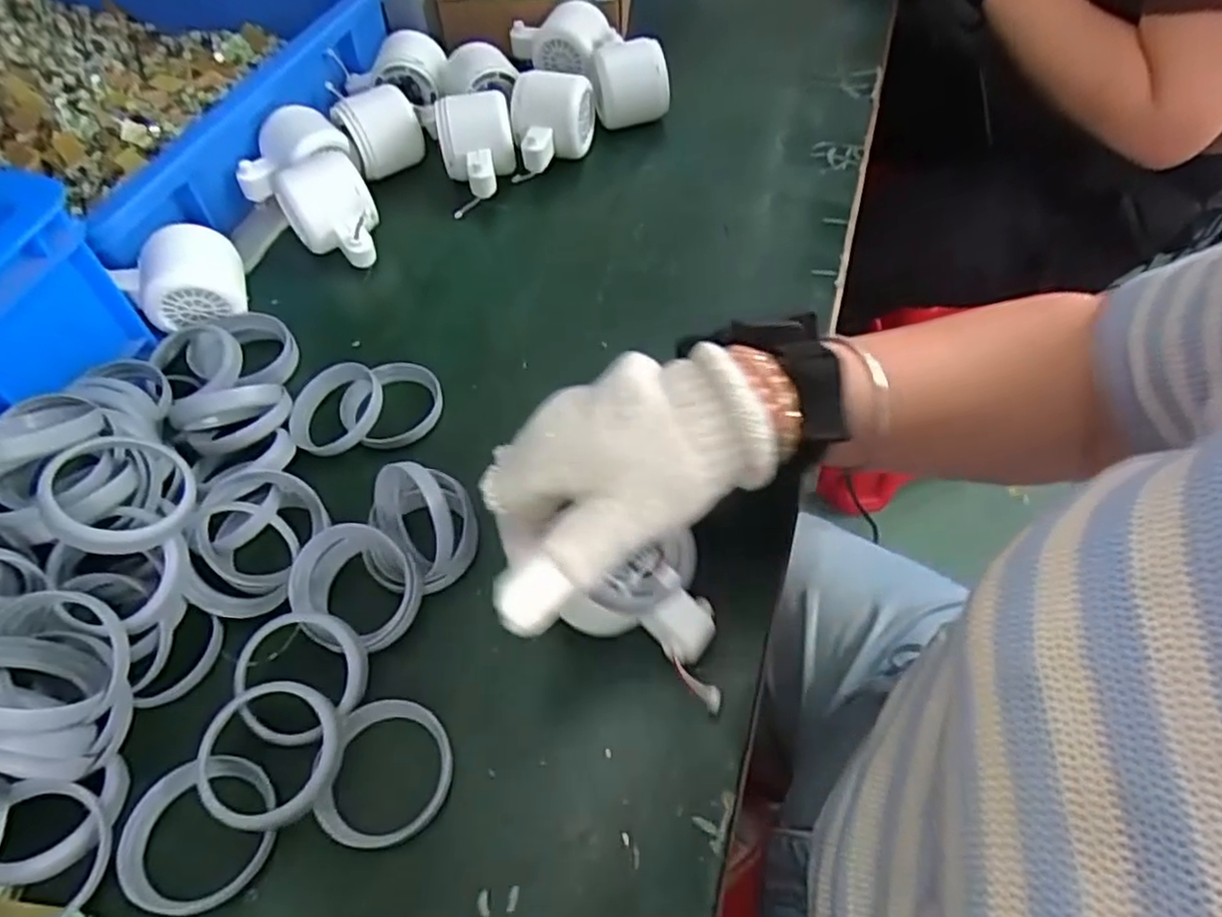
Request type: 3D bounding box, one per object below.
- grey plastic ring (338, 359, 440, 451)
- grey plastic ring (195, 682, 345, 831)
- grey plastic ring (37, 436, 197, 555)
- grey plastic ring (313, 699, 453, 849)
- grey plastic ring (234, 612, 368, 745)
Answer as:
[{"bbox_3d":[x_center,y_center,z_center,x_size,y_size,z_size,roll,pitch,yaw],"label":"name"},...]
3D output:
[{"bbox_3d":[-0.131,-0.032,0.435,0.058,0.013,0.058,-1,56,1],"label":"grey plastic ring"},{"bbox_3d":[-0.149,0.129,0.311,0.061,0.016,0.058,-1,56,1],"label":"grey plastic ring"},{"bbox_3d":[-0.224,0.014,0.327,0.059,0.011,0.059,20,48,-24],"label":"grey plastic ring"},{"bbox_3d":[-0.097,0.136,0.311,0.055,0.004,0.059,-1,56,1],"label":"grey plastic ring"},{"bbox_3d":[-0.142,0.100,0.329,0.055,0.008,0.056,3,72,-10],"label":"grey plastic ring"}]

